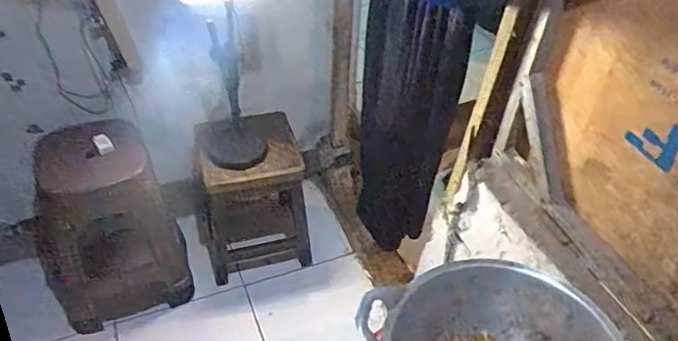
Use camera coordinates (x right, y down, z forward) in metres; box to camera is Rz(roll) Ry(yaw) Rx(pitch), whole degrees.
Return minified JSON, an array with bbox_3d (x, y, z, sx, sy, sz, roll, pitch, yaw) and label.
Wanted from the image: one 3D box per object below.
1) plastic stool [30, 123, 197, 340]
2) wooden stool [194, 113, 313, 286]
[{"bbox_3d":[-0.714,0.158,1.729,0.388,0.568,0.343,-23,47,-26],"label":"plastic stool"},{"bbox_3d":[-0.288,0.107,1.852,0.323,0.511,0.256,-11,43,-15],"label":"wooden stool"}]

